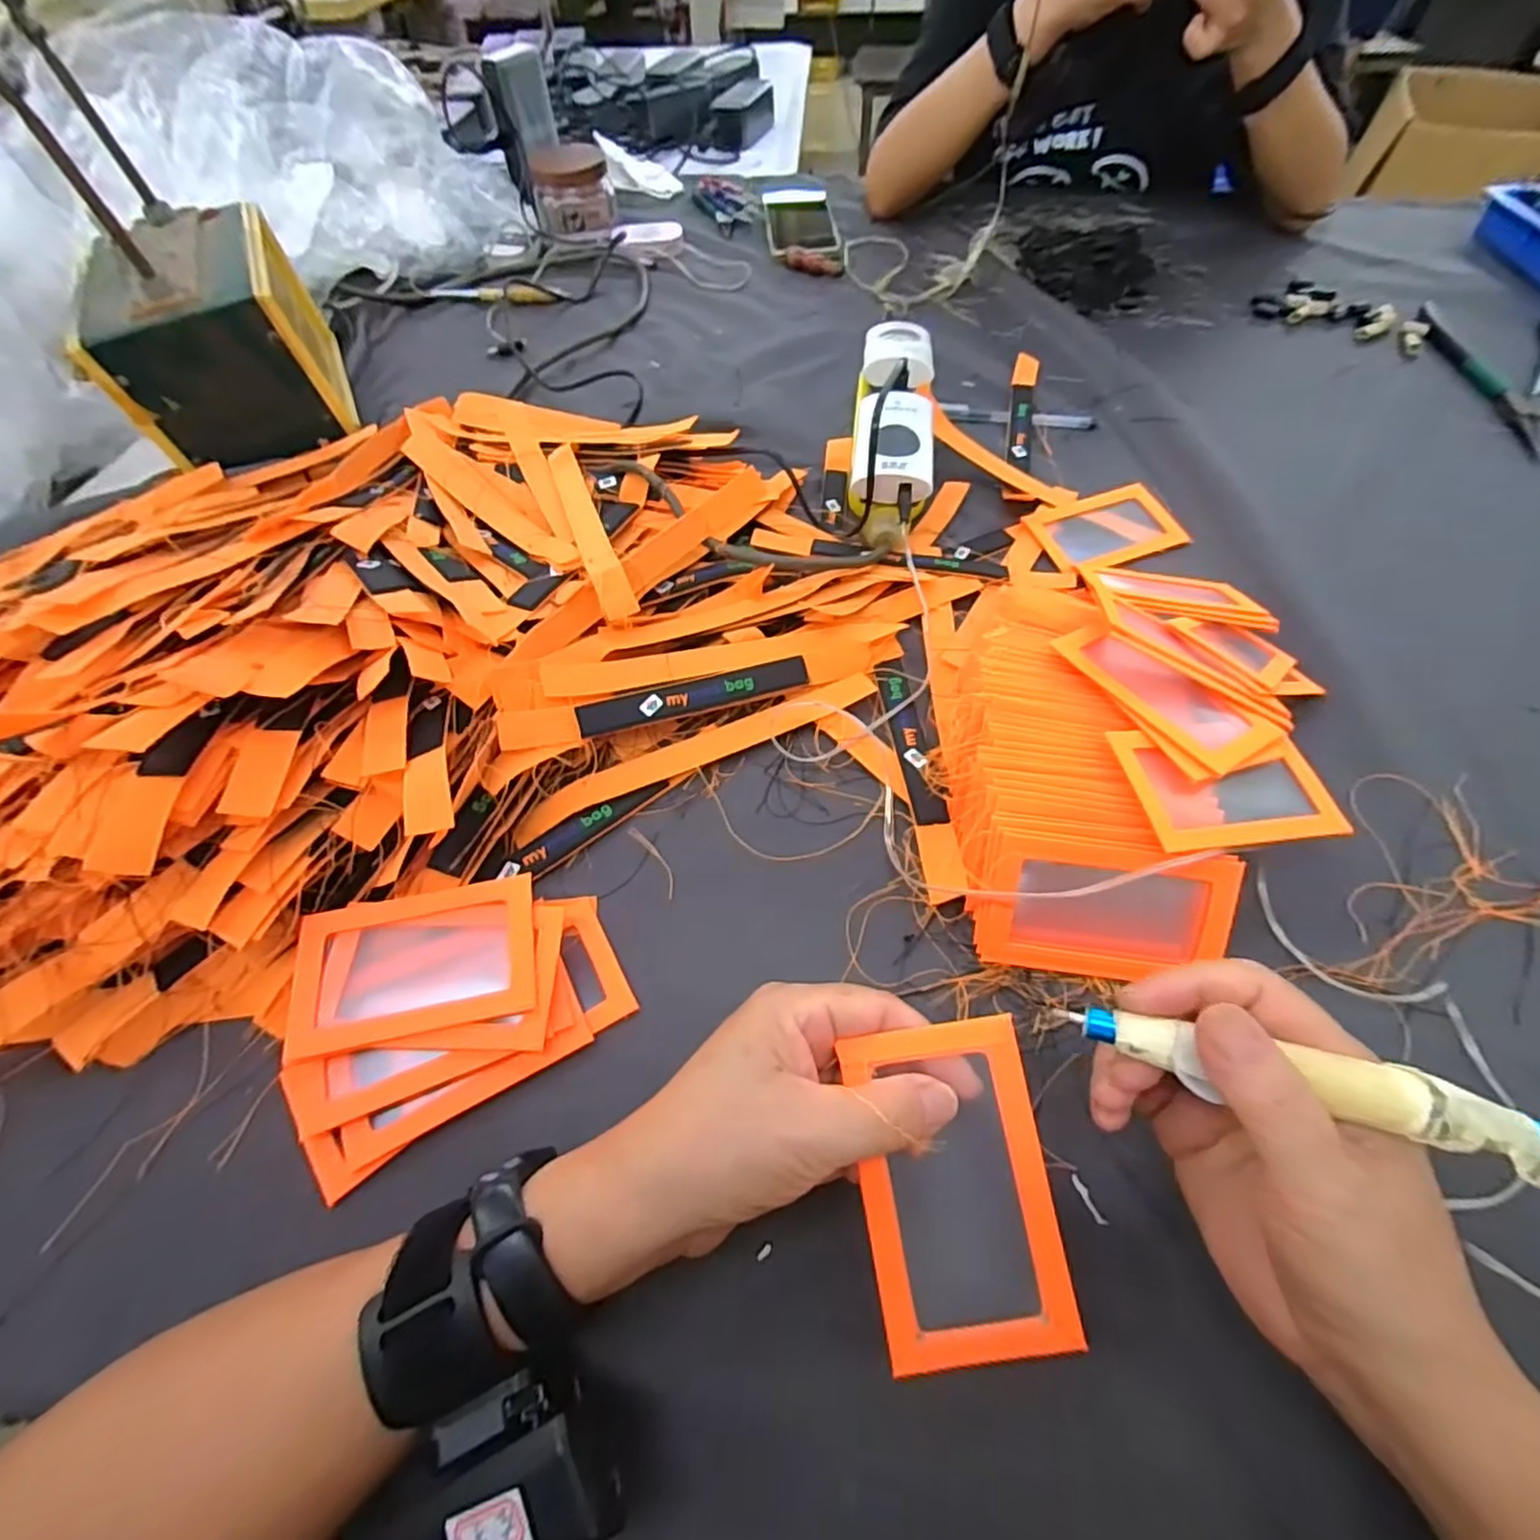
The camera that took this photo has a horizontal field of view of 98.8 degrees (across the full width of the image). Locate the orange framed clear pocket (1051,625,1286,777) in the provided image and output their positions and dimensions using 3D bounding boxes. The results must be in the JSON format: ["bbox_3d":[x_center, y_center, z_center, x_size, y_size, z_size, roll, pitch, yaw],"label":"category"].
[{"bbox_3d":[0.200,-0.041,0.339,0.057,0.010,0.101,-23,57,-26],"label":"orange framed clear pocket"}]

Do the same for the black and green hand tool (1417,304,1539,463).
[{"bbox_3d":[0.624,-0.349,0.581,0.032,0.009,0.242,4,58,4],"label":"black and green hand tool"}]

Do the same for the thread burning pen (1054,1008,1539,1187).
[{"bbox_3d":[0.159,0.093,0.199,0.129,0.012,0.019,8,57,23],"label":"thread burning pen"}]

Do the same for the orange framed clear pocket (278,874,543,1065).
[{"bbox_3d":[-0.160,0.087,0.301,0.103,0.007,0.063,-10,62,-5],"label":"orange framed clear pocket"}]

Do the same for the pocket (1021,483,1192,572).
[{"bbox_3d":[0.248,-0.180,0.490,0.104,0.007,0.068,-18,59,-10],"label":"pocket"}]

